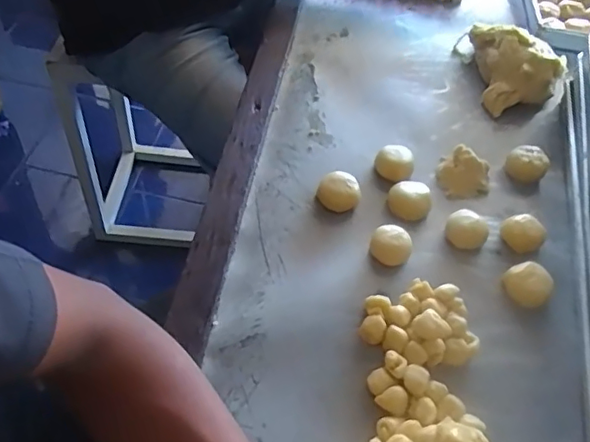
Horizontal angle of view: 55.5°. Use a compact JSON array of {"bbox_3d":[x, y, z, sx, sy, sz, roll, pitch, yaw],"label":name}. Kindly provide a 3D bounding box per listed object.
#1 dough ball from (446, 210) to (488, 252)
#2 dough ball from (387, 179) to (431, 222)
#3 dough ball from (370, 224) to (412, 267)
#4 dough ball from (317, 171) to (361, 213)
[{"bbox_3d":[0.164,0.011,0.537,0.038,0.028,0.031,31,55,16],"label":"dough ball"},{"bbox_3d":[0.114,-0.021,0.556,0.034,0.022,0.035,3,52,-5],"label":"dough ball"},{"bbox_3d":[0.088,0.024,0.514,0.036,0.027,0.031,25,54,12],"label":"dough ball"},{"bbox_3d":[0.043,-0.029,0.548,0.040,0.027,0.037,3,52,-5],"label":"dough ball"}]

